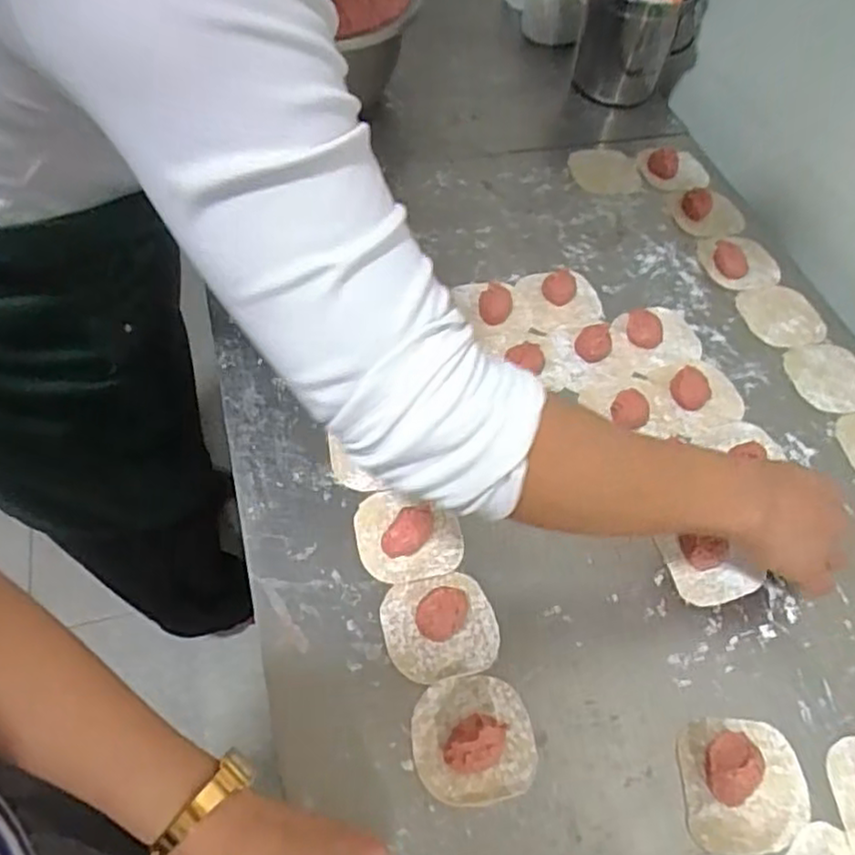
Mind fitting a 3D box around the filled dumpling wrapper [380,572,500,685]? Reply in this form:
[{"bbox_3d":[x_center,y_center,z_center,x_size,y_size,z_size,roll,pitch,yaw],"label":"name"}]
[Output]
[{"bbox_3d":[0.010,0.136,0.480,0.077,0.022,0.071,-10,58,-11],"label":"filled dumpling wrapper"}]

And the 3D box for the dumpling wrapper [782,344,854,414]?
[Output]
[{"bbox_3d":[0.378,-0.048,0.644,0.080,0.004,0.078,2,56,-3],"label":"dumpling wrapper"}]

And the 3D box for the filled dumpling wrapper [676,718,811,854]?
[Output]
[{"bbox_3d":[0.204,0.223,0.435,0.082,0.021,0.076,1,56,-4],"label":"filled dumpling wrapper"}]

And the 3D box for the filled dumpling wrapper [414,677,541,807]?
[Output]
[{"bbox_3d":[0.030,0.196,0.439,0.077,0.025,0.074,-4,57,-7],"label":"filled dumpling wrapper"}]

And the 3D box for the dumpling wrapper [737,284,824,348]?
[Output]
[{"bbox_3d":[0.353,-0.112,0.688,0.078,0.004,0.077,2,56,-3],"label":"dumpling wrapper"}]

